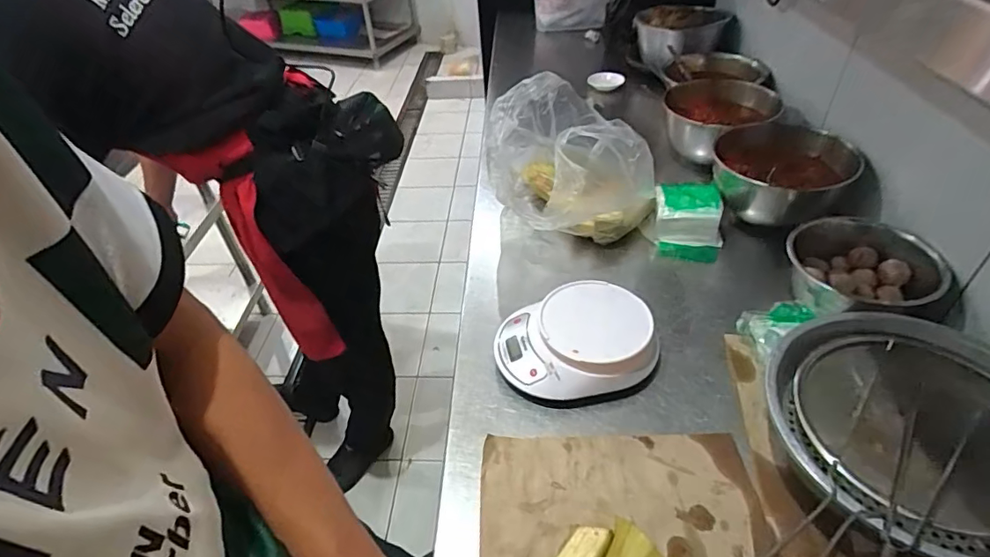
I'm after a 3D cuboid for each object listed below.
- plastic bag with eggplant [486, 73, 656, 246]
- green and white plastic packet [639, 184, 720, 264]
[{"bbox_3d":[0.103,-0.190,0.822,0.214,0.232,0.280,-20,44,-17],"label":"plastic bag with eggplant"},{"bbox_3d":[0.305,-0.099,0.828,0.116,0.070,0.117,6,42,12],"label":"green and white plastic packet"}]

